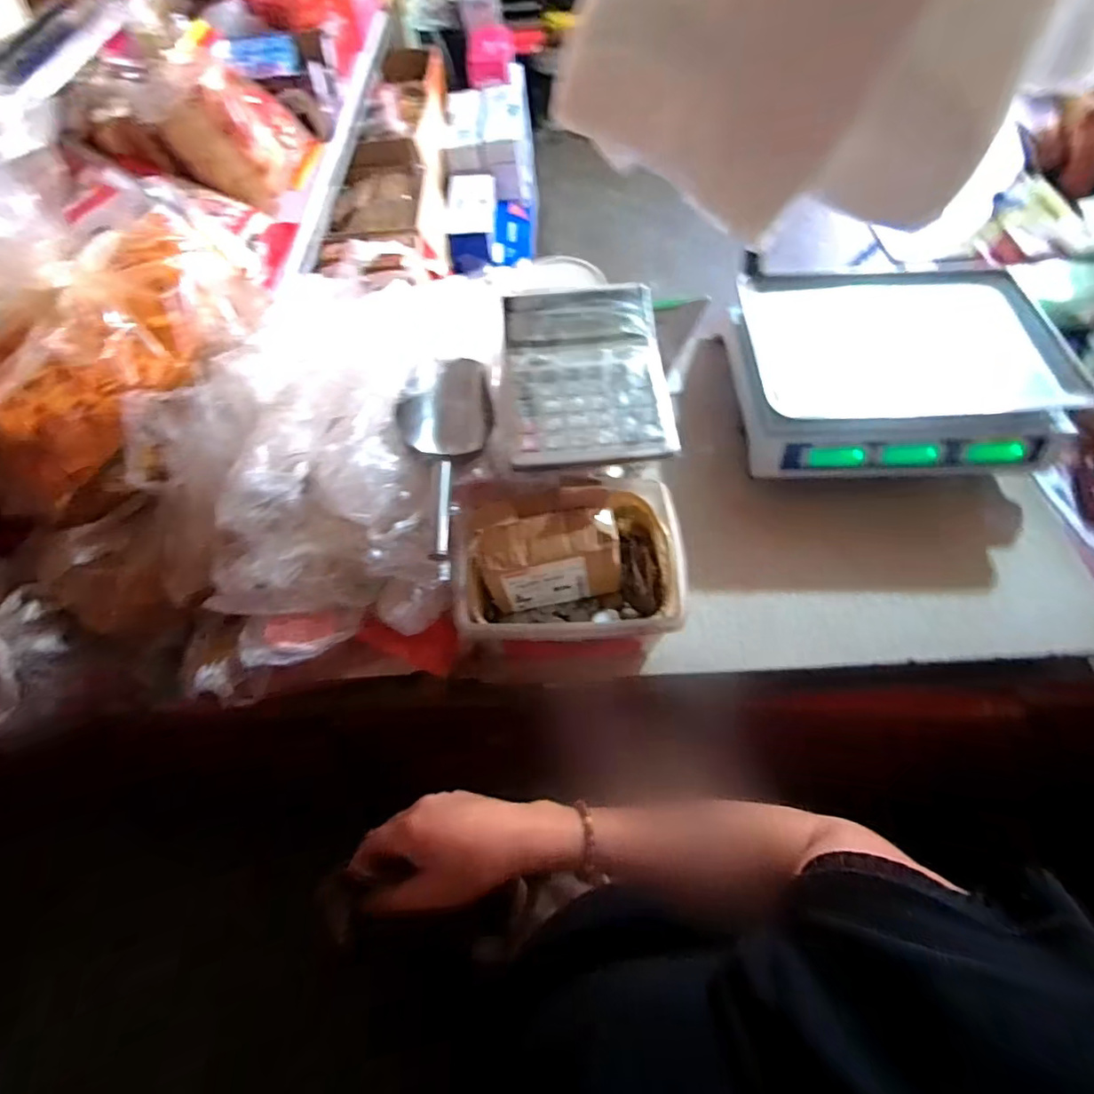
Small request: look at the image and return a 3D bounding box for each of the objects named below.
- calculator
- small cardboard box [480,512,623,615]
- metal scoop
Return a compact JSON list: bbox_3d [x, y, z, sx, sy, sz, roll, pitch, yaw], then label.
[{"bbox_3d":[0.037,-0.166,0.515,0.148,0.033,0.193,-5,60,-1],"label":"calculator"},{"bbox_3d":[0.003,0.007,0.498,0.126,0.091,0.059,-8,60,-2],"label":"small cardboard box"},{"bbox_3d":[-0.095,-0.092,0.530,0.089,0.050,0.234,-8,60,-2],"label":"metal scoop"}]

